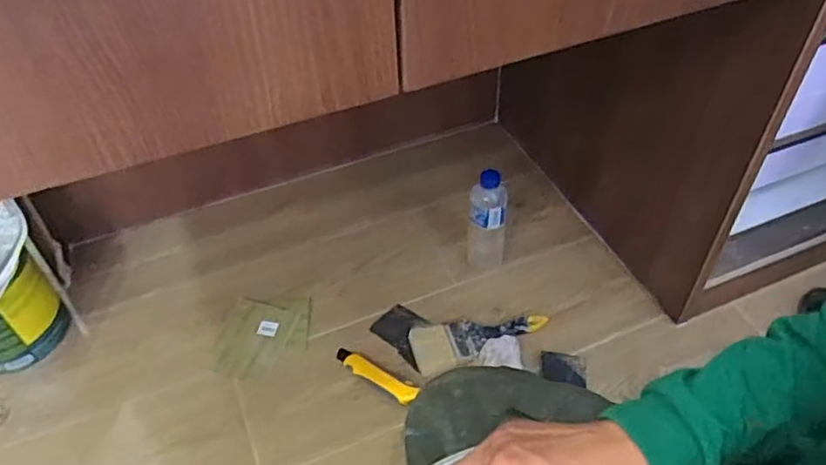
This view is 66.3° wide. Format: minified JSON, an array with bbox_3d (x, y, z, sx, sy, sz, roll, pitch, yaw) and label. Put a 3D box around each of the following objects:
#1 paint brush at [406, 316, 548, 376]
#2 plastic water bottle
[{"bbox_3d":[0.107,0.167,1.022,0.219,0.019,0.085,-10,48,-8],"label":"paint brush"},{"bbox_3d":[0.127,-0.022,1.067,0.067,0.196,0.072,7,48,7],"label":"plastic water bottle"}]

